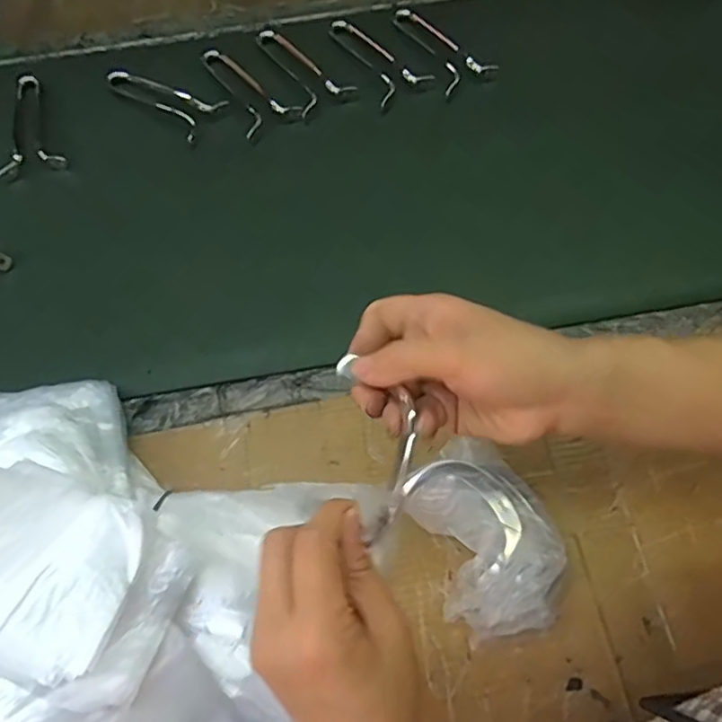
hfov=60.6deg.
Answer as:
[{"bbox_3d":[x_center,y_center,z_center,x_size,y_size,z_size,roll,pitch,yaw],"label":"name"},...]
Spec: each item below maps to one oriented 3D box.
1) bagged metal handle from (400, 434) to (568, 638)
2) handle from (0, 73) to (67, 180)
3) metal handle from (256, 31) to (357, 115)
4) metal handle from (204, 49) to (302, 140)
[{"bbox_3d":[0.095,0.127,0.457,0.101,0.051,0.133,-18,62,-7],"label":"bagged metal handle"},{"bbox_3d":[-0.383,-0.274,0.711,0.064,0.011,0.161,-18,62,-7],"label":"handle"},{"bbox_3d":[-0.082,-0.354,0.738,0.068,0.014,0.168,-31,65,-14],"label":"metal handle"},{"bbox_3d":[-0.145,-0.319,0.720,0.069,0.017,0.163,-34,66,-15],"label":"metal handle"}]

